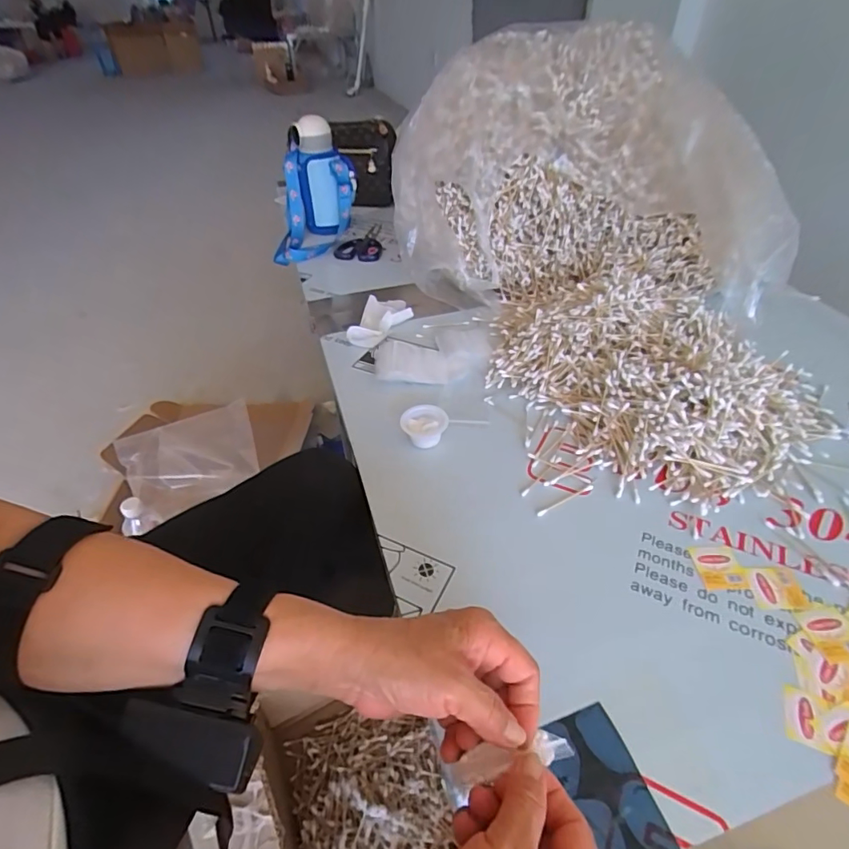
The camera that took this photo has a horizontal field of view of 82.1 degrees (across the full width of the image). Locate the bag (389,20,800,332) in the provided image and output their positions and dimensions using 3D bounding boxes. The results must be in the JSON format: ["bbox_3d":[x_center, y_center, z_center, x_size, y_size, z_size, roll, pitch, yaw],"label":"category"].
[{"bbox_3d":[0.221,-0.359,0.734,0.533,0.328,0.325,11,45,14],"label":"bag"}]

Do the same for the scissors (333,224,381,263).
[{"bbox_3d":[-0.132,-0.370,0.999,0.090,0.014,0.152,-1,43,1],"label":"scissors"}]

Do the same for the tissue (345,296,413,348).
[{"bbox_3d":[-0.066,-0.160,0.752,0.070,0.025,0.125,12,45,14],"label":"tissue"}]

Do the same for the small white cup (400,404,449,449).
[{"bbox_3d":[0.000,0.003,0.572,0.052,0.028,0.047,5,43,7],"label":"small white cup"}]

